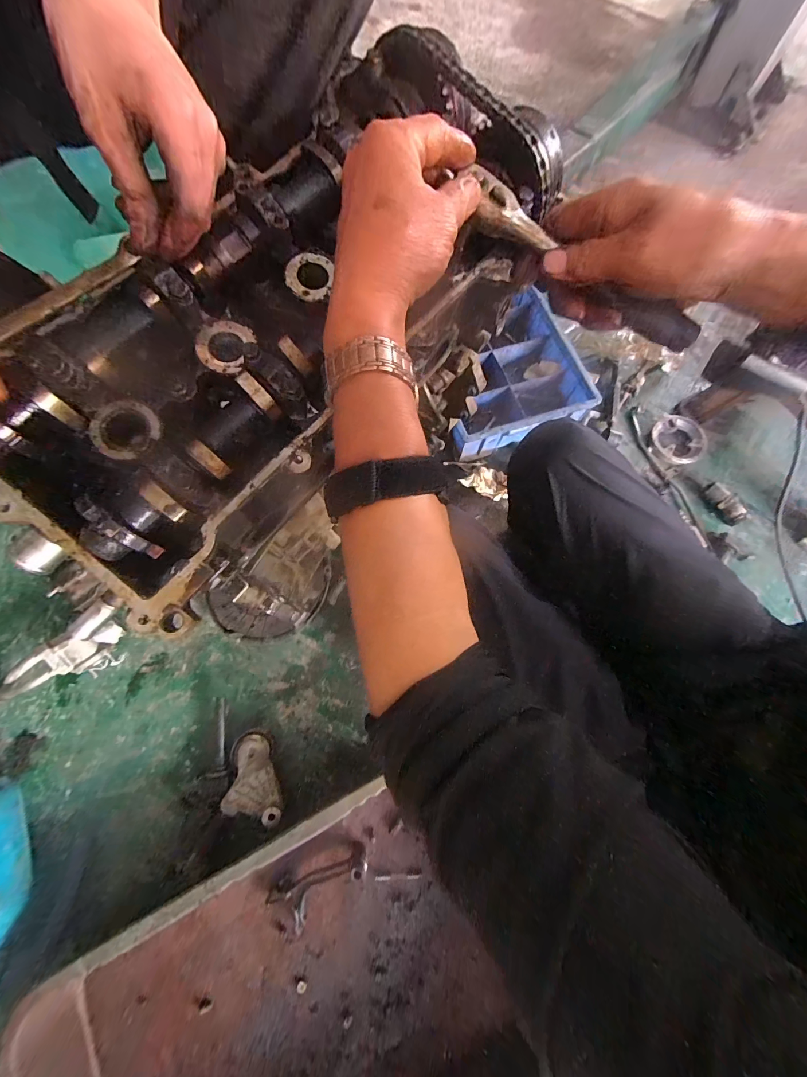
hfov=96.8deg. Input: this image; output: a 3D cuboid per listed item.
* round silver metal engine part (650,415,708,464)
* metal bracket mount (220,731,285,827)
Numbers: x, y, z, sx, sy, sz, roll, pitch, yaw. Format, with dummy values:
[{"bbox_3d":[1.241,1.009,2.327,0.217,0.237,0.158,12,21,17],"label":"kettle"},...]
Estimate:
[{"bbox_3d":[0.634,-0.227,0.828,0.110,0.026,0.116,0,72,-1],"label":"round silver metal engine part"},{"bbox_3d":[-0.261,0.412,0.613,0.090,0.039,0.142,-19,73,-7],"label":"metal bracket mount"}]

